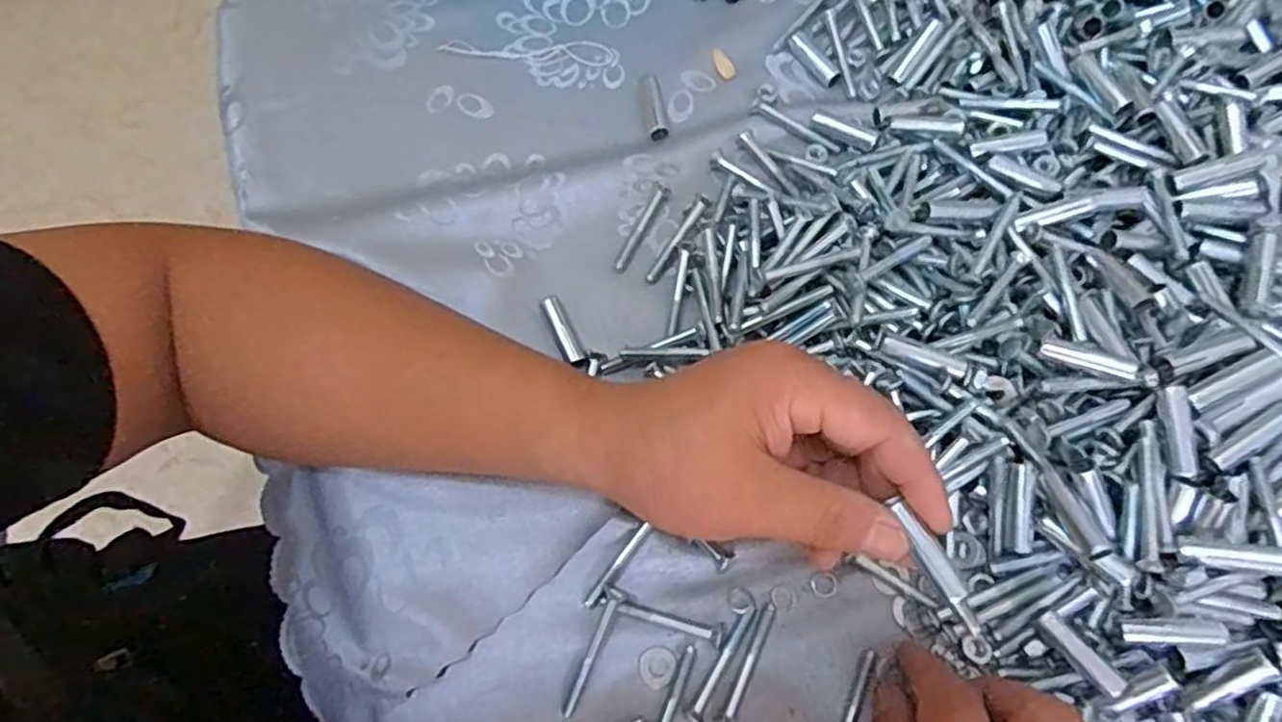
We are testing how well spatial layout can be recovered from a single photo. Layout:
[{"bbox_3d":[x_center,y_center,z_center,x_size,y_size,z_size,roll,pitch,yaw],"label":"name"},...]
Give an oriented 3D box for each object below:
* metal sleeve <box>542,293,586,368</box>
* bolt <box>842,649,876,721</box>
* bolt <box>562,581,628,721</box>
[{"bbox_3d":[-0.040,-0.014,0.369,0.011,0.009,0.041,-26,71,-9],"label":"metal sleeve"},{"bbox_3d":[0.091,0.152,0.309,0.006,0.007,0.054,24,71,9],"label":"bolt"},{"bbox_3d":[-0.022,0.127,0.317,0.009,0.010,0.056,23,71,9],"label":"bolt"}]

